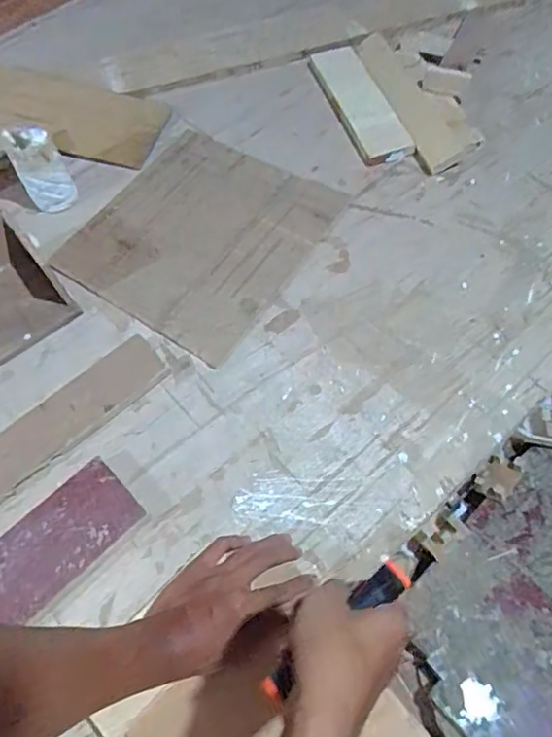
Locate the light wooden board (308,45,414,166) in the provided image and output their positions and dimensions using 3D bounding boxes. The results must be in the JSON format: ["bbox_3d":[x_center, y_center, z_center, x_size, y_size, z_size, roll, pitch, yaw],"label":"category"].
[{"bbox_3d":[0.124,-0.412,0.863,0.079,0.020,0.260,-18,63,-6],"label":"light wooden board"}]

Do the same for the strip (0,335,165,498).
[{"bbox_3d":[-0.278,0.084,0.622,0.343,0.022,0.064,-39,67,-16],"label":"strip"}]

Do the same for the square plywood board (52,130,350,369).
[{"bbox_3d":[-0.102,-0.186,0.763,0.289,0.012,0.309,29,68,17],"label":"square plywood board"}]

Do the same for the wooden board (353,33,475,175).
[{"bbox_3d":[0.208,-0.419,0.853,0.089,0.019,0.294,-18,63,-6],"label":"wooden board"}]

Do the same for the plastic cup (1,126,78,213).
[{"bbox_3d":[-0.328,-0.276,0.772,0.063,0.104,0.053,-35,66,-14],"label":"plastic cup"}]

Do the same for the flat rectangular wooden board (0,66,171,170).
[{"bbox_3d":[-0.365,-0.417,0.905,0.377,0.025,0.158,17,65,12],"label":"flat rectangular wooden board"}]

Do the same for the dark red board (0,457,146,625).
[{"bbox_3d":[-0.231,0.186,0.569,0.187,0.023,0.087,-42,68,-17],"label":"dark red board"}]

